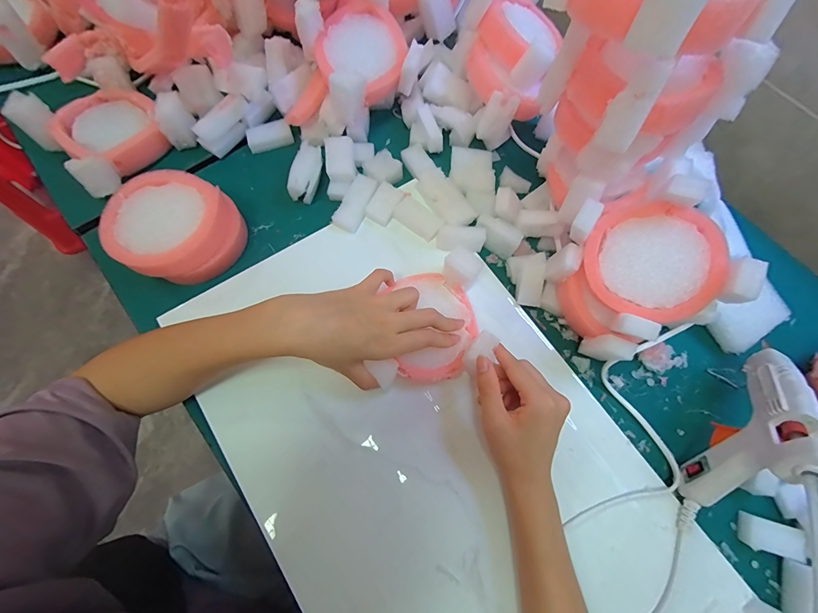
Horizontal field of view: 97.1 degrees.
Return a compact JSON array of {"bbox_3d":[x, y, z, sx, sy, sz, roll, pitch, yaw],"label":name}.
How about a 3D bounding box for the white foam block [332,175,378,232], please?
[{"bbox_3d":[-0.056,-0.109,0.381,0.026,0.011,0.060,25,71,6],"label":"white foam block"}]

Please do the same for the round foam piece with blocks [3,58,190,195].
[{"bbox_3d":[-0.324,-0.199,0.385,0.138,0.043,0.129,39,73,11],"label":"round foam piece with blocks"}]

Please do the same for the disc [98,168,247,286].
[{"bbox_3d":[-0.224,-0.075,0.349,0.096,0.053,0.099,1,70,-3],"label":"disc"}]

